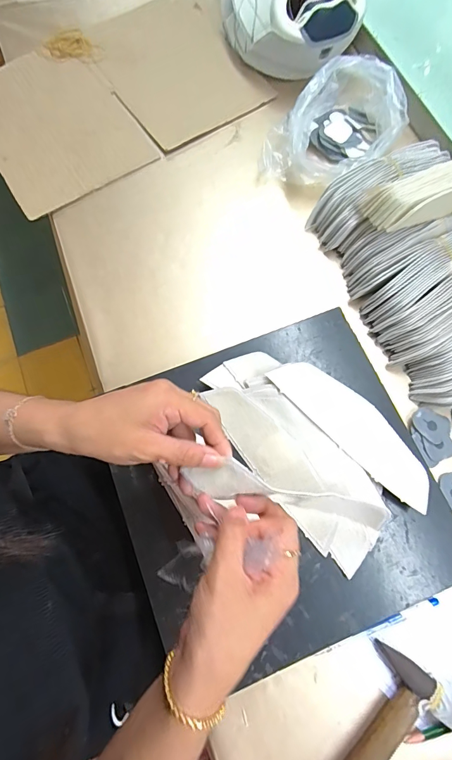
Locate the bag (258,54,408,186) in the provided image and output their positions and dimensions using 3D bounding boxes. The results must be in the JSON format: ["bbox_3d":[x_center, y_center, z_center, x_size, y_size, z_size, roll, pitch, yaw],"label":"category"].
[{"bbox_3d":[0.146,-0.331,0.501,0.192,0.077,0.129,-42,77,-12],"label":"bag"}]

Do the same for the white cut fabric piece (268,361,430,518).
[{"bbox_3d":[0.125,0.046,0.366,0.183,0.020,0.048,41,77,12],"label":"white cut fabric piece"}]

